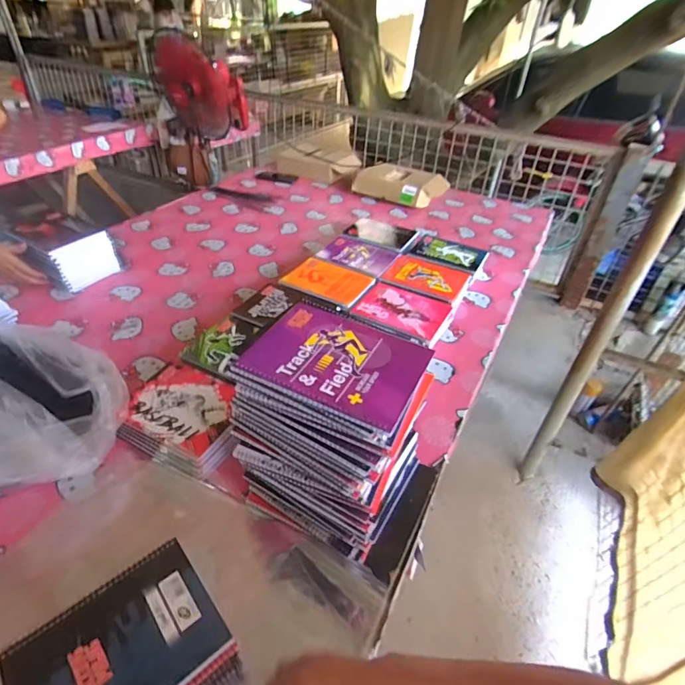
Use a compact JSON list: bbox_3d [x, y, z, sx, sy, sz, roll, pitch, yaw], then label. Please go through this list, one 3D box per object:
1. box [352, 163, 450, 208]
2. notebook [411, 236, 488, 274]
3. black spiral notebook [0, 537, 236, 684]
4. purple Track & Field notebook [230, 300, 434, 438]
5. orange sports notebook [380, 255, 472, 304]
[{"bbox_3d":[0.229,-0.611,1.619,0.321,0.089,0.242,22,43,23],"label":"box"},{"bbox_3d":[0.295,-0.245,1.186,0.185,0.025,0.146,23,43,21],"label":"notebook"},{"bbox_3d":[-0.241,0.327,0.452,0.193,0.013,0.148,-28,48,-31],"label":"black spiral notebook"},{"bbox_3d":[-0.005,0.017,0.495,0.192,0.011,0.151,20,42,21],"label":"purple Track & Field notebook"},{"bbox_3d":[0.219,-0.173,1.099,0.193,0.018,0.140,24,44,22],"label":"orange sports notebook"}]

